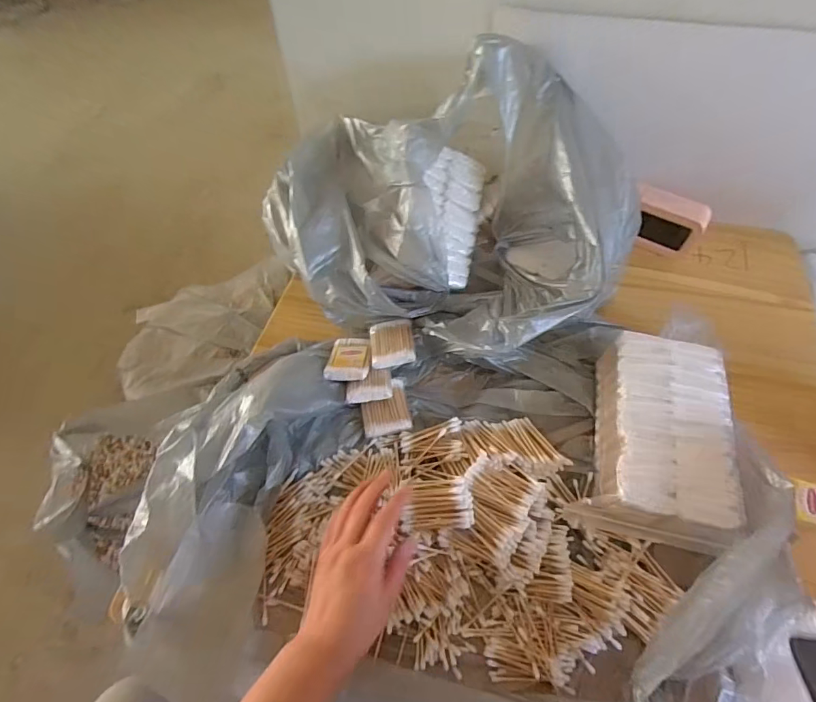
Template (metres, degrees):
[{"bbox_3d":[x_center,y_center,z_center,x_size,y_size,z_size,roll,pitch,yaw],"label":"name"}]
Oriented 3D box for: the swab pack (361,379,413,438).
[{"bbox_3d":[-0.029,0.070,0.550,0.057,0.010,0.073,-9,56,-5],"label":"swab pack"}]

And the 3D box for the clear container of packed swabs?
[{"bbox_3d":[0.279,0.096,0.481,0.141,0.084,0.209,14,58,11],"label":"clear container of packed swabs"}]

